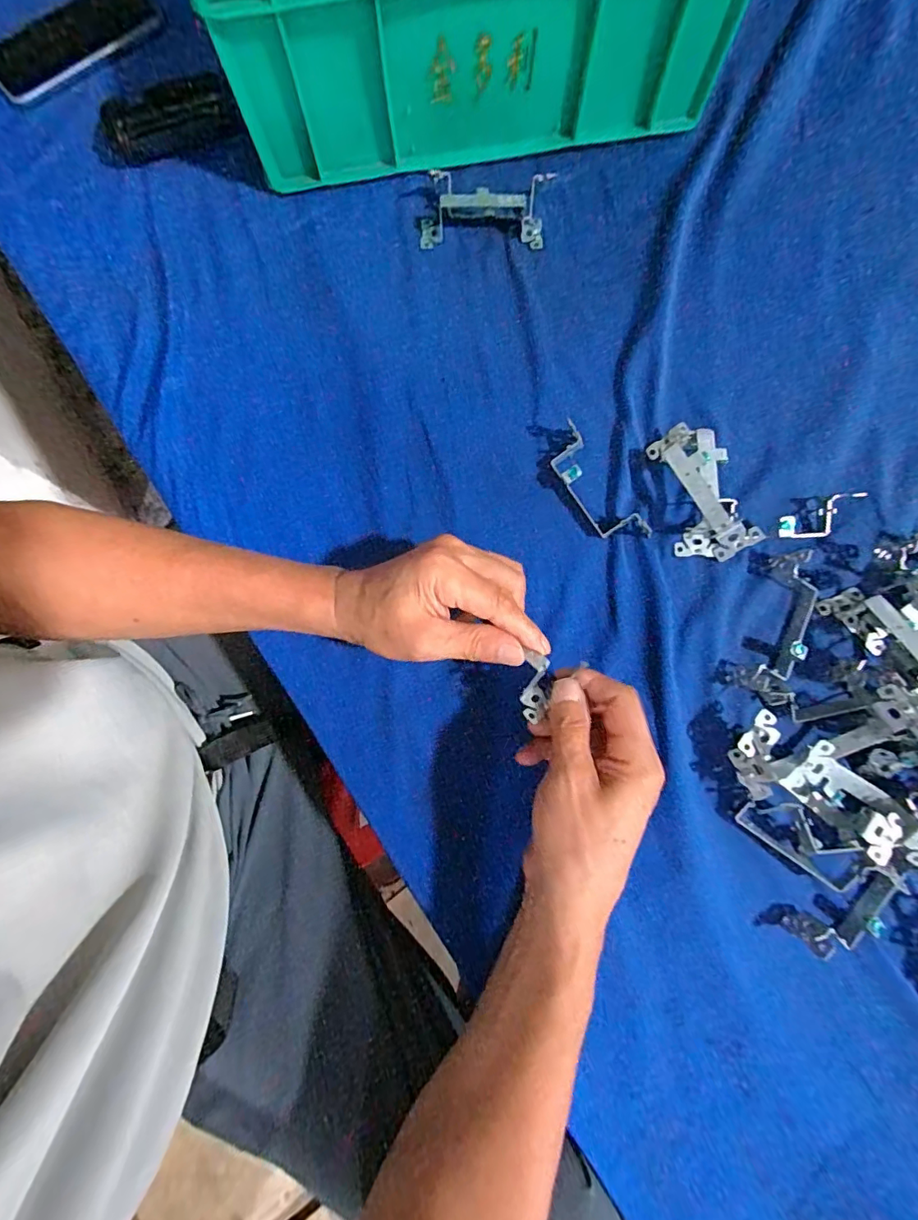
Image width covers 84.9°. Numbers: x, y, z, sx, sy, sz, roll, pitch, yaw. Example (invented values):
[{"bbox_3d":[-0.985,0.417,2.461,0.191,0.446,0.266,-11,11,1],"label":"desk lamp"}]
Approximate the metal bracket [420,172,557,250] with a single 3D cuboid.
[{"bbox_3d":[0.024,-0.342,0.428,0.118,0.028,0.058,-7,79,0],"label":"metal bracket"}]

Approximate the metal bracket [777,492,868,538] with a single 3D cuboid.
[{"bbox_3d":[0.266,-0.067,0.367,0.070,0.017,0.023,-22,81,-4],"label":"metal bracket"}]

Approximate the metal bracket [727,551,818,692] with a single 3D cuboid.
[{"bbox_3d":[0.230,0.009,0.356,0.035,0.021,0.104,27,81,6],"label":"metal bracket"}]

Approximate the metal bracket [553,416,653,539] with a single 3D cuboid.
[{"bbox_3d":[0.103,-0.093,0.381,0.035,0.012,0.105,-34,82,-6],"label":"metal bracket"}]

